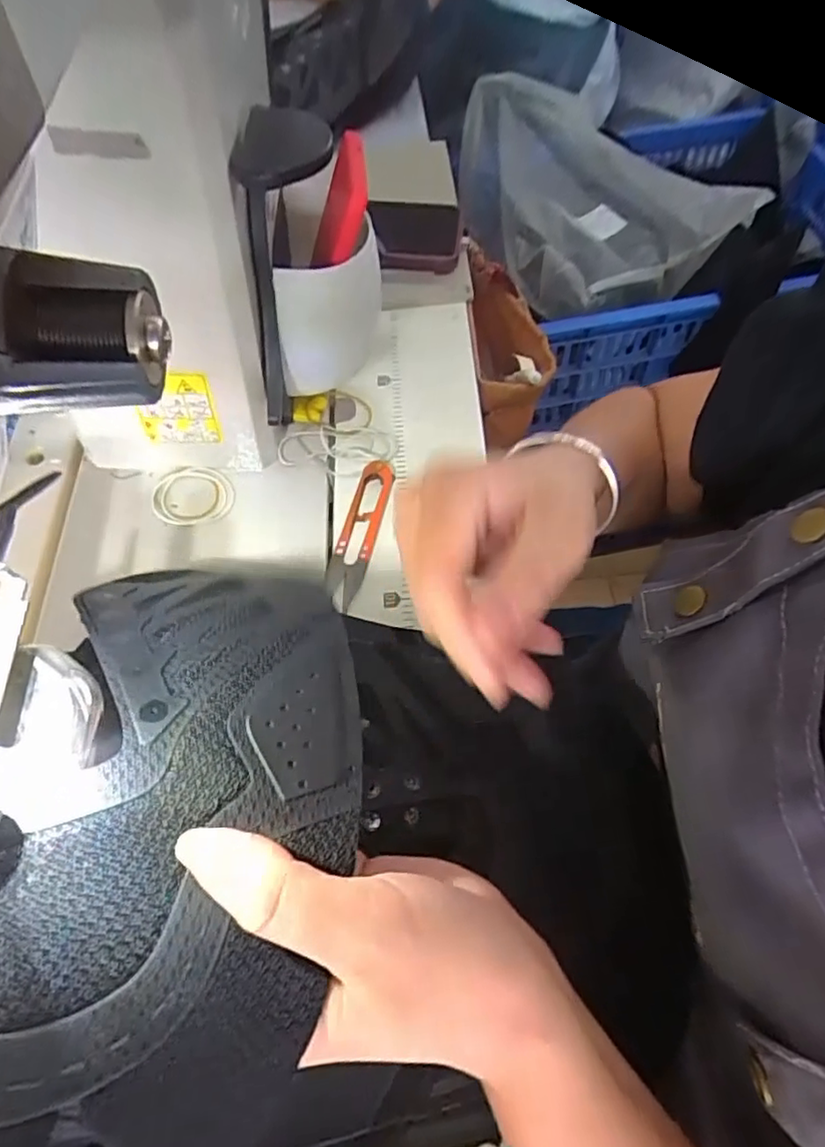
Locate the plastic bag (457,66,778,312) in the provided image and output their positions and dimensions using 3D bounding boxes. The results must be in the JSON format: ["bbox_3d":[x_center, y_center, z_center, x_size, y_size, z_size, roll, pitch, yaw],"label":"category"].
[{"bbox_3d":[0.226,-0.545,0.872,0.309,0.108,0.415,-23,62,-9],"label":"plastic bag"}]

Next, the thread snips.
[{"bbox_3d":[-0.036,-0.032,0.430,0.025,0.013,0.115,11,62,9],"label":"thread snips"}]

